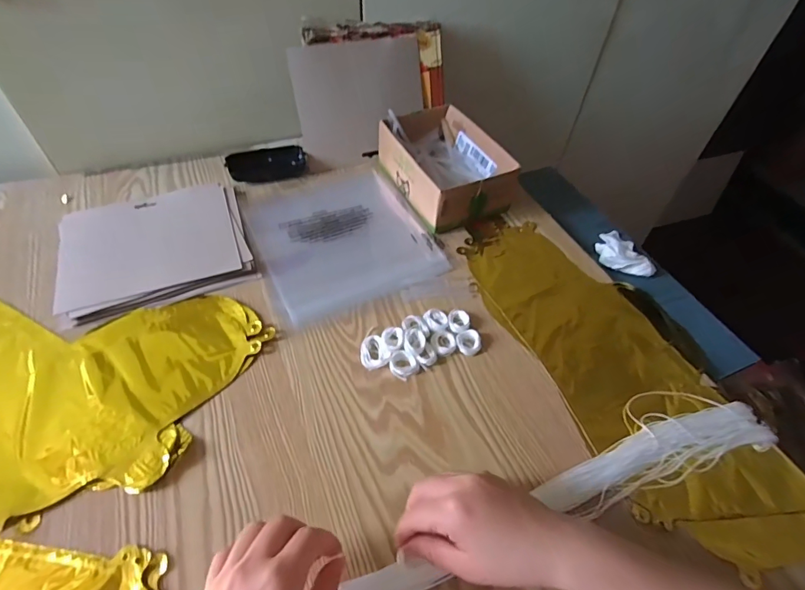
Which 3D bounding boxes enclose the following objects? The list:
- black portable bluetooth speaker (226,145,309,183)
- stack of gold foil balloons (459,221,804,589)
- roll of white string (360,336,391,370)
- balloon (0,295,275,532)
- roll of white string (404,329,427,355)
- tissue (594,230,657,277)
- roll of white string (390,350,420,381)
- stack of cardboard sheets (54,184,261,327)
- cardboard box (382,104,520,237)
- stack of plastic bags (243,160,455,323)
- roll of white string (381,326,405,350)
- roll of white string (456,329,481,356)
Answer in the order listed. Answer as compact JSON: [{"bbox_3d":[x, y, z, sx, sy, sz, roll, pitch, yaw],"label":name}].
[{"bbox_3d":[-0.196,-0.190,0.628,0.109,0.030,0.036,-17,53,-17],"label":"black portable bluetooth speaker"},{"bbox_3d":[0.220,0.062,0.452,0.158,0.009,0.417,-17,53,-17],"label":"stack of gold foil balloons"},{"bbox_3d":[-0.030,0.058,0.444,0.030,0.008,0.038,-15,53,-16],"label":"roll of white string"},{"bbox_3d":[-0.378,0.054,0.419,0.413,0.018,0.259,18,51,12],"label":"balloon"},{"bbox_3d":[0.013,0.049,0.445,0.023,0.013,0.027,4,50,0],"label":"roll of white string"},{"bbox_3d":[0.286,-0.059,0.568,0.059,0.021,0.088,-6,51,-8],"label":"tissue"},{"bbox_3d":[0.000,0.070,0.434,0.025,0.010,0.028,-32,58,-26],"label":"roll of white string"},{"bbox_3d":[-0.299,-0.061,0.522,0.203,0.014,0.180,-17,53,-17],"label":"stack of cardboard sheets"},{"bbox_3d":[0.058,-0.184,0.610,0.132,0.069,0.198,-19,53,-18],"label":"cardboard box"},{"bbox_3d":[-0.081,-0.084,0.566,0.212,0.010,0.246,-20,54,-19],"label":"stack of plastic bags"},{"bbox_3d":[-0.010,0.047,0.449,0.022,0.014,0.025,1,50,-3],"label":"roll of white string"},{"bbox_3d":[0.070,0.050,0.455,0.025,0.011,0.026,2,50,-2],"label":"roll of white string"}]

